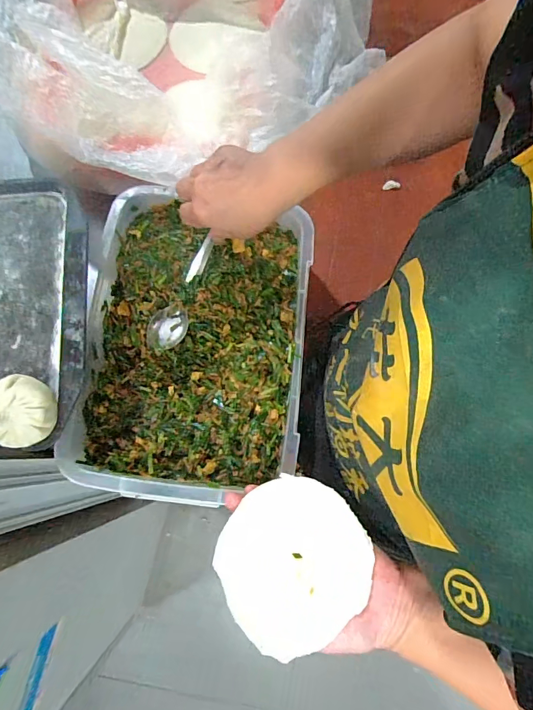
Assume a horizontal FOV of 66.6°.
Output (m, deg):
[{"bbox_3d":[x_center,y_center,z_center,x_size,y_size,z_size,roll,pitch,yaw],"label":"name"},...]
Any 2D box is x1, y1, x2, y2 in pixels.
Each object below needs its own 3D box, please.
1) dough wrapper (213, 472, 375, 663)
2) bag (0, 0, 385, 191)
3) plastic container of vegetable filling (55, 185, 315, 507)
[{"bbox_3d":[0.022,0.170,0.342,0.125,0.011,0.119,-6,55,8],"label":"dough wrapper"},{"bbox_3d":[-0.128,-0.422,0.518,0.445,0.111,0.420,26,78,5],"label":"bag"},{"bbox_3d":[-0.079,-0.020,0.478,0.243,0.082,0.353,5,77,1],"label":"plastic container of vegetable filling"}]

